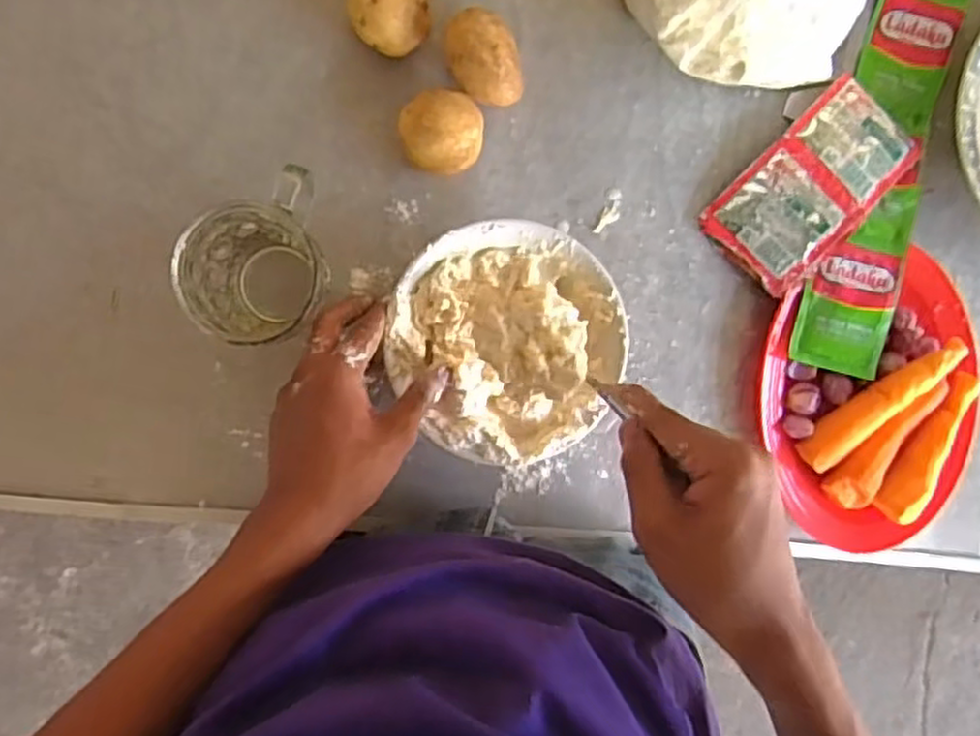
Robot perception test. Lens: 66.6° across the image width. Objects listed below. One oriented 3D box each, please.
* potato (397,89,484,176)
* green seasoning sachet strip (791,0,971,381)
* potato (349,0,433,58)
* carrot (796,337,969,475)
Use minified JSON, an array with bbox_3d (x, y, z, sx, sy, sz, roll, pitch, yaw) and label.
[{"bbox_3d":[-0.032,-0.157,0.499,0.053,0.044,0.051,12,93,-5],"label":"potato"},{"bbox_3d":[0.294,-0.179,0.536,0.065,0.024,0.368,15,93,-5],"label":"green seasoning sachet strip"},{"bbox_3d":[-0.065,-0.233,0.491,0.050,0.040,0.050,0,94,-4],"label":"potato"},{"bbox_3d":[0.286,0.025,0.545,0.136,0.032,0.028,-41,96,-1],"label":"carrot"}]

